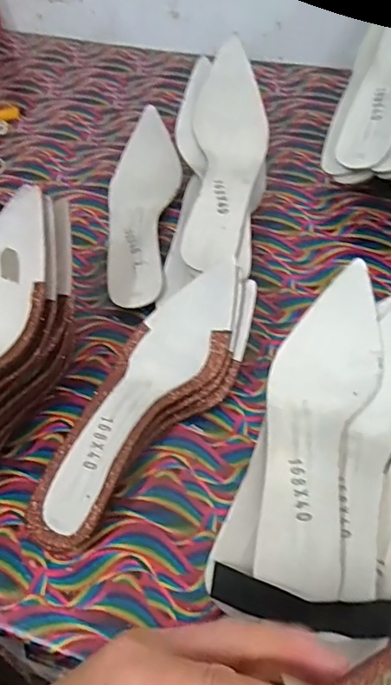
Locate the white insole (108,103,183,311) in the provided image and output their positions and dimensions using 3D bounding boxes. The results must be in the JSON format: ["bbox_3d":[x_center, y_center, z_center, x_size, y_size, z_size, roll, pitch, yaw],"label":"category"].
[{"bbox_3d":[-0.054,-0.141,0.566,0.074,0.051,0.246,-3,54,1],"label":"white insole"}]

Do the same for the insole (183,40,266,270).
[{"bbox_3d":[0.029,-0.183,0.535,0.077,0.039,0.244,6,72,8],"label":"insole"}]

